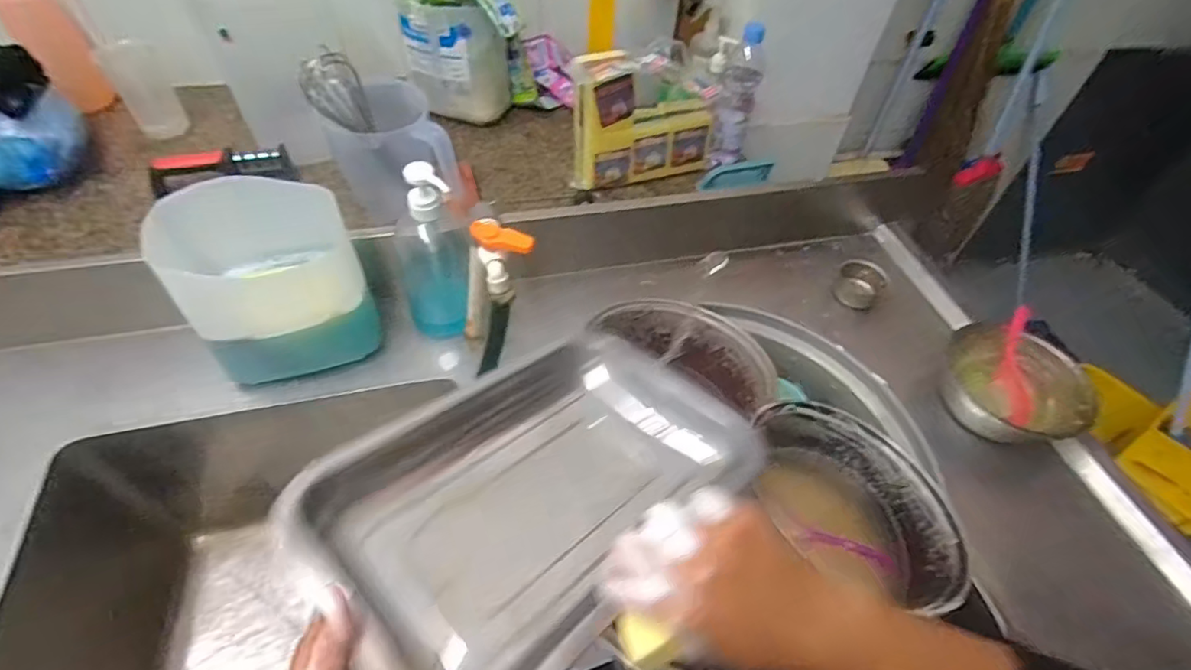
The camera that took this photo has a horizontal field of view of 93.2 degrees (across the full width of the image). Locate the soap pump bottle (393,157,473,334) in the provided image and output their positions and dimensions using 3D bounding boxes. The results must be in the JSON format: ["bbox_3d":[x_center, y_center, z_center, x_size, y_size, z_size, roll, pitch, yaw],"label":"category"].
[{"bbox_3d":[-0.201,-0.095,0.702,0.086,0.242,0.062,-15,53,-17],"label":"soap pump bottle"}]

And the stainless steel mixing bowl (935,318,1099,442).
[{"bbox_3d":[0.532,0.063,0.730,0.144,0.070,0.163,-7,51,-11],"label":"stainless steel mixing bowl"}]

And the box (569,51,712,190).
[{"bbox_3d":[0.081,-0.364,0.944,0.236,0.206,0.081,-16,54,-18],"label":"box"}]

